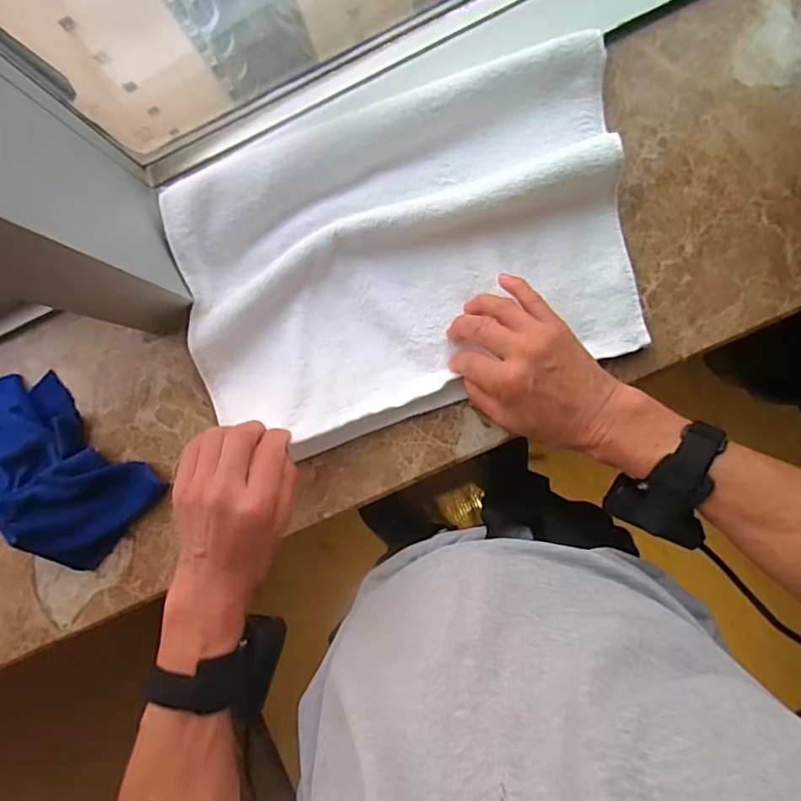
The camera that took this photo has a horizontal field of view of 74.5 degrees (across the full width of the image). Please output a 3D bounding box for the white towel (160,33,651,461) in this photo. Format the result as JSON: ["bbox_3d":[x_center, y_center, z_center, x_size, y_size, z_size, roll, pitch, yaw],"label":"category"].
[{"bbox_3d":[0.002,-0.128,0.447,0.382,0.039,0.272,-19,86,4],"label":"white towel"}]

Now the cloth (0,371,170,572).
[{"bbox_3d":[-0.338,0.056,0.474,0.216,0.032,0.129,41,92,3],"label":"cloth"}]

